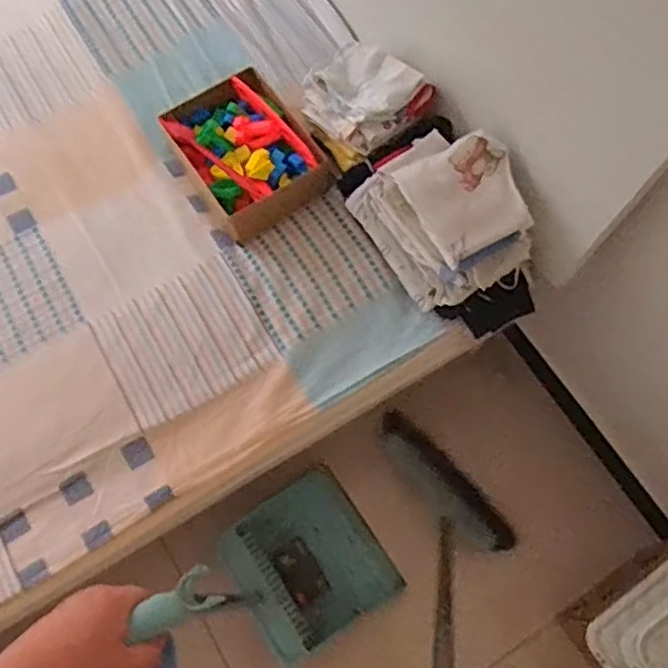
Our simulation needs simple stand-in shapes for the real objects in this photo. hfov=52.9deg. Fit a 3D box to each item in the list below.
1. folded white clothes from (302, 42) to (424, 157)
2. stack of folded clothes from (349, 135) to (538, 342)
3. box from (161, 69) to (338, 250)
[{"bbox_3d":[0.036,-0.339,0.948,0.156,0.063,0.127,43,76,14],"label":"folded white clothes"},{"bbox_3d":[0.166,-0.138,0.918,0.174,0.146,0.269,-33,74,-10],"label":"stack of folded clothes"},{"bbox_3d":[-0.127,-0.269,1.002,0.182,0.072,0.228,-30,73,-10],"label":"box"}]

